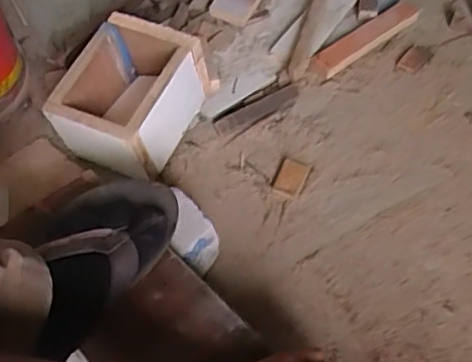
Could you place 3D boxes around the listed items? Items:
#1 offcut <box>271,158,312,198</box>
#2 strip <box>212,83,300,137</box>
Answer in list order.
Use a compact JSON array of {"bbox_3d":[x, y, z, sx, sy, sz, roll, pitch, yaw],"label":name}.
[{"bbox_3d":[0.067,-0.004,0.745,0.037,0.007,0.050,17,54,17],"label":"offcut"},{"bbox_3d":[0.029,-0.093,0.811,0.124,0.006,0.032,-26,54,-16],"label":"strip"}]

